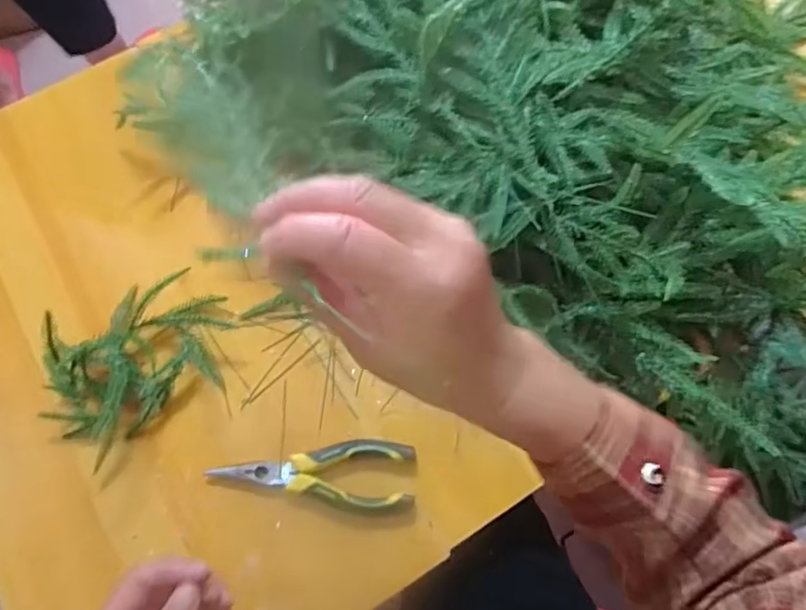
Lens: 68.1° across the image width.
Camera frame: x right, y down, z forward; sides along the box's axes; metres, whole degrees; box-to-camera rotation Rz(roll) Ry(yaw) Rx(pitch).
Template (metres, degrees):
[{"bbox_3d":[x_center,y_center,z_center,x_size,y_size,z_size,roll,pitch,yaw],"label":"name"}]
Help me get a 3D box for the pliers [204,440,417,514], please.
[{"bbox_3d":[-0.069,0.129,0.456,0.154,0.017,0.051,1,68,3],"label":"pliers"}]

